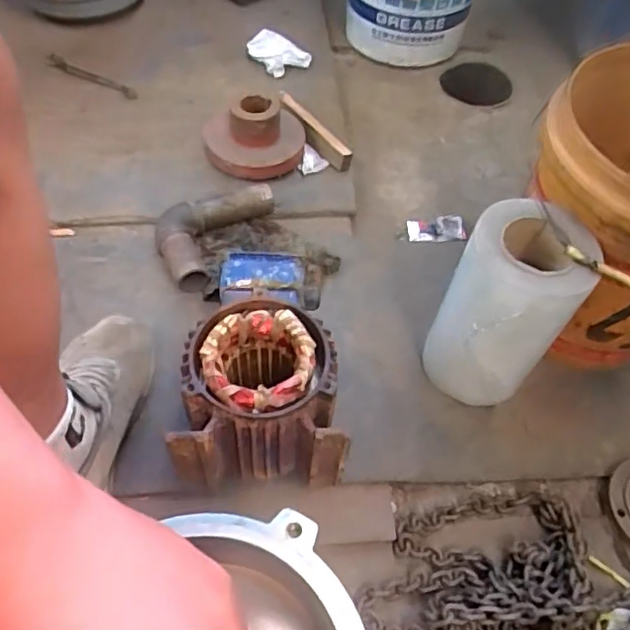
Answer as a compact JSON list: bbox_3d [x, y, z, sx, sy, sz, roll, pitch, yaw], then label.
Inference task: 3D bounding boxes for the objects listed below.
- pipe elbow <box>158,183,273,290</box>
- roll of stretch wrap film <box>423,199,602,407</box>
[{"bbox_3d":[-0.162,-0.126,0.907,0.124,0.058,0.209,27,58,12],"label":"pipe elbow"},{"bbox_3d":[0.222,0.010,0.745,0.134,0.265,0.161,27,58,13],"label":"roll of stretch wrap film"}]

